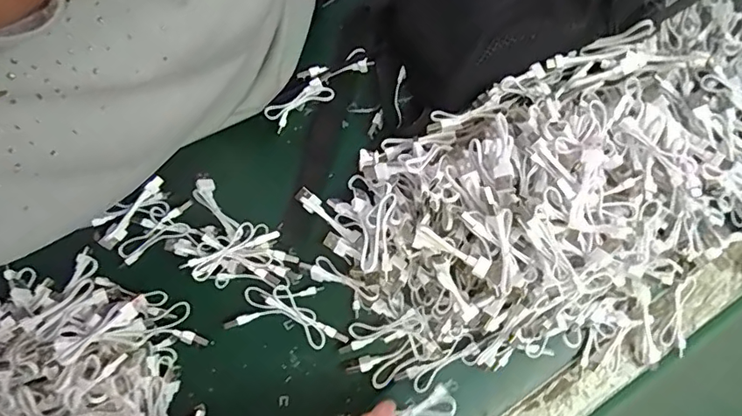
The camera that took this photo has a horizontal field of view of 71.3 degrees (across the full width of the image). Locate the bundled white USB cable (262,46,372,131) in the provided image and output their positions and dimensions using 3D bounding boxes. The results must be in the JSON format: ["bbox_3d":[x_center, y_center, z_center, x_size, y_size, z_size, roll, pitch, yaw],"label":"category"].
[{"bbox_3d":[-0.049,-0.113,0.481,0.108,0.016,0.034,-31,80,-7],"label":"bundled white USB cable"}]

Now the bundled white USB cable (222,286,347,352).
[{"bbox_3d":[-0.070,0.092,0.444,0.101,0.012,0.043,11,78,2],"label":"bundled white USB cable"}]

